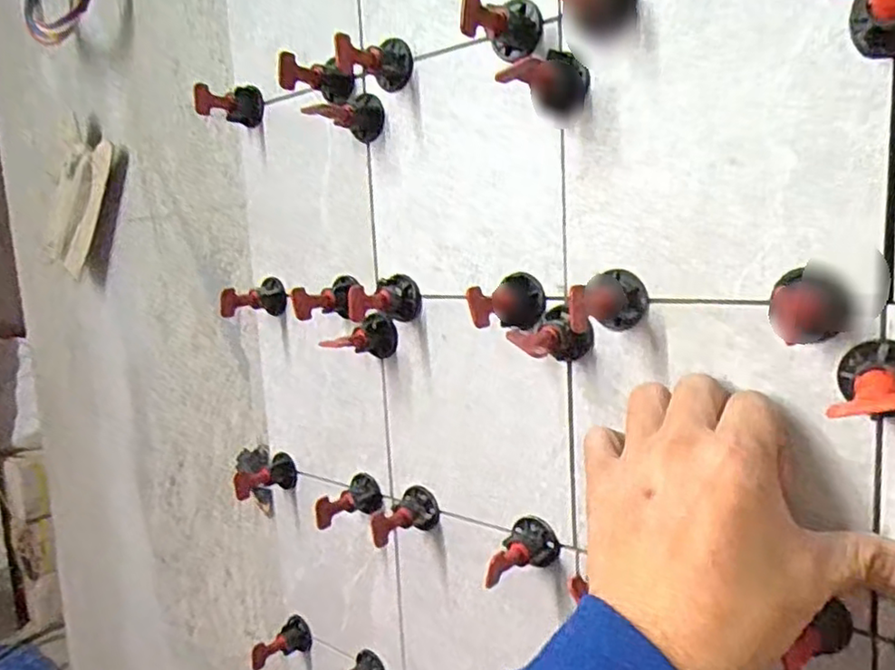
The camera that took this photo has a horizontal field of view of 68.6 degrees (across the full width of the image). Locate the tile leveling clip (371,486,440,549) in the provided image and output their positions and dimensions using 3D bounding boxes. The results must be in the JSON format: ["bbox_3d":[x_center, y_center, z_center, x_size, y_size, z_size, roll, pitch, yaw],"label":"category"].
[{"bbox_3d":[-0.029,0.124,0.444,0.029,0.025,0.045,2,10,30],"label":"tile leveling clip"}]

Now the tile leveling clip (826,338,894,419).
[{"bbox_3d":[0.169,0.021,0.255,0.033,0.029,0.057,3,10,35],"label":"tile leveling clip"}]

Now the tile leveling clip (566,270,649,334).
[{"bbox_3d":[0.081,-0.015,0.328,0.030,0.030,0.045,1,9,25],"label":"tile leveling clip"}]

